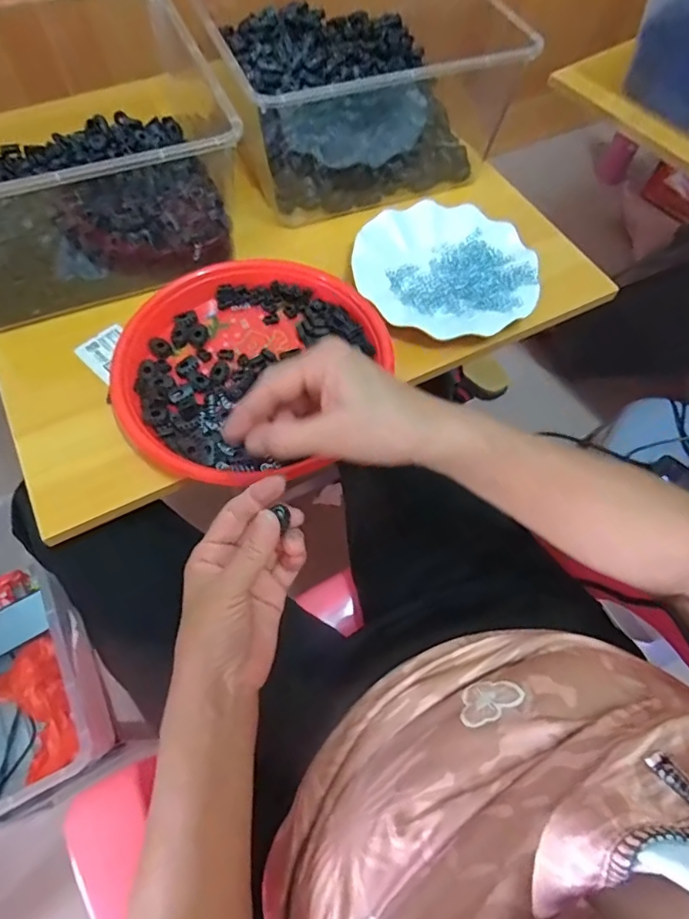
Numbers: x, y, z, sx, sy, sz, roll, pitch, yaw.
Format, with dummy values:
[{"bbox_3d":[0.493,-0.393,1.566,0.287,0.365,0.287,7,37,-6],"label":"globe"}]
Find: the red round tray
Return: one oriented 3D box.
[{"bbox_3d":[-0.093,-0.087,0.471,0.229,0.027,0.234,1,63,-2],"label":"red round tray"}]

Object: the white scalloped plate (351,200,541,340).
[{"bbox_3d":[0.102,-0.192,0.531,0.179,0.024,0.175,1,63,-2],"label":"white scalloped plate"}]

